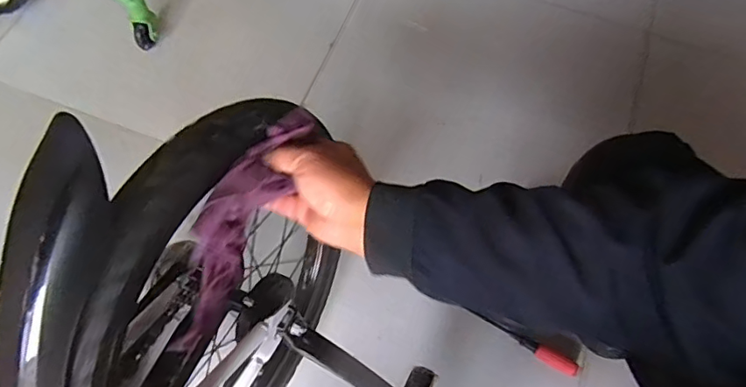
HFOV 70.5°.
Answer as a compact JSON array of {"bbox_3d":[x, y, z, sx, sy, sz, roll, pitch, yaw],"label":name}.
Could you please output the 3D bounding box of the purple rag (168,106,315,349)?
[{"bbox_3d":[-0.123,0.027,0.489,0.056,0.046,0.232,24,90,7],"label":"purple rag"}]

